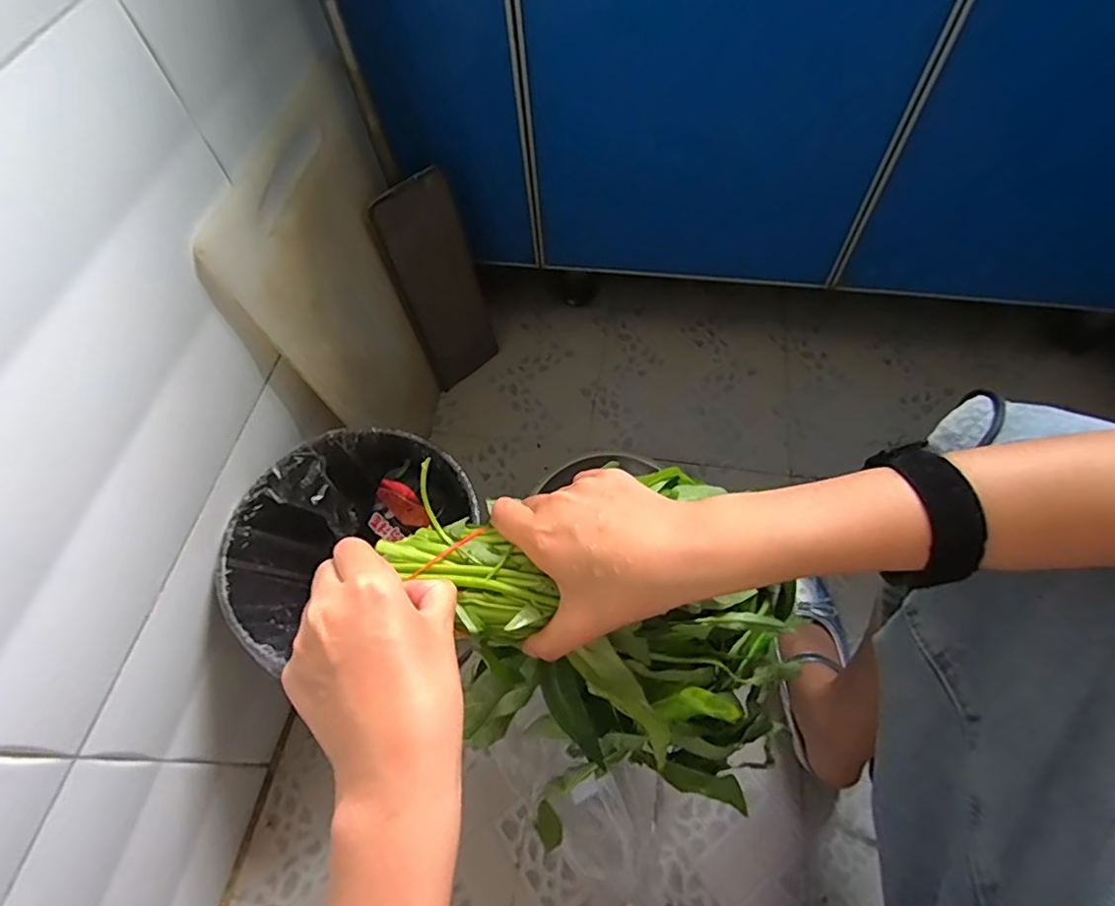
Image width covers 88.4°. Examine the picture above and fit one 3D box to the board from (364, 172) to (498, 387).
[{"bbox_3d":[-0.164,-0.235,0.830,0.127,0.318,0.016,-42,58,-19],"label":"board"}]

